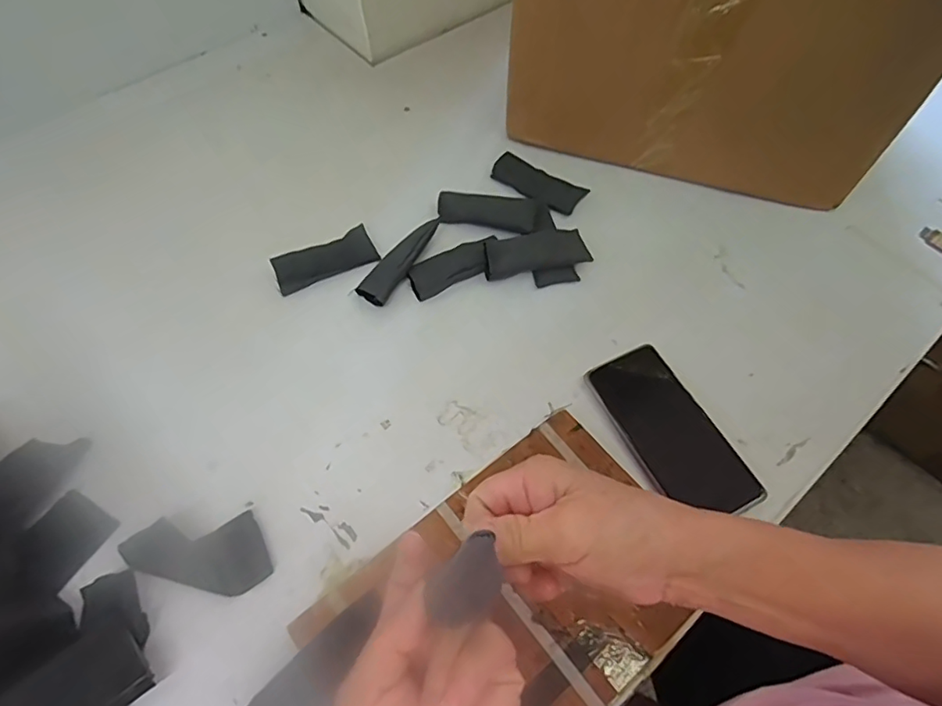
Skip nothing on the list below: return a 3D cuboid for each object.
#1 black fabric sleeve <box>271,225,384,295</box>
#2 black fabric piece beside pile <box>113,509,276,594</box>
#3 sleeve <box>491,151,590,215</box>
[{"bbox_3d":[-0.146,-0.096,0.561,0.102,0.031,0.033,-26,63,-14],"label":"black fabric sleeve"},{"bbox_3d":[-0.207,0.146,0.423,0.112,0.028,0.054,8,60,5],"label":"black fabric piece beside pile"},{"bbox_3d":[0.074,-0.190,0.621,0.103,0.011,0.041,30,65,17],"label":"sleeve"}]

